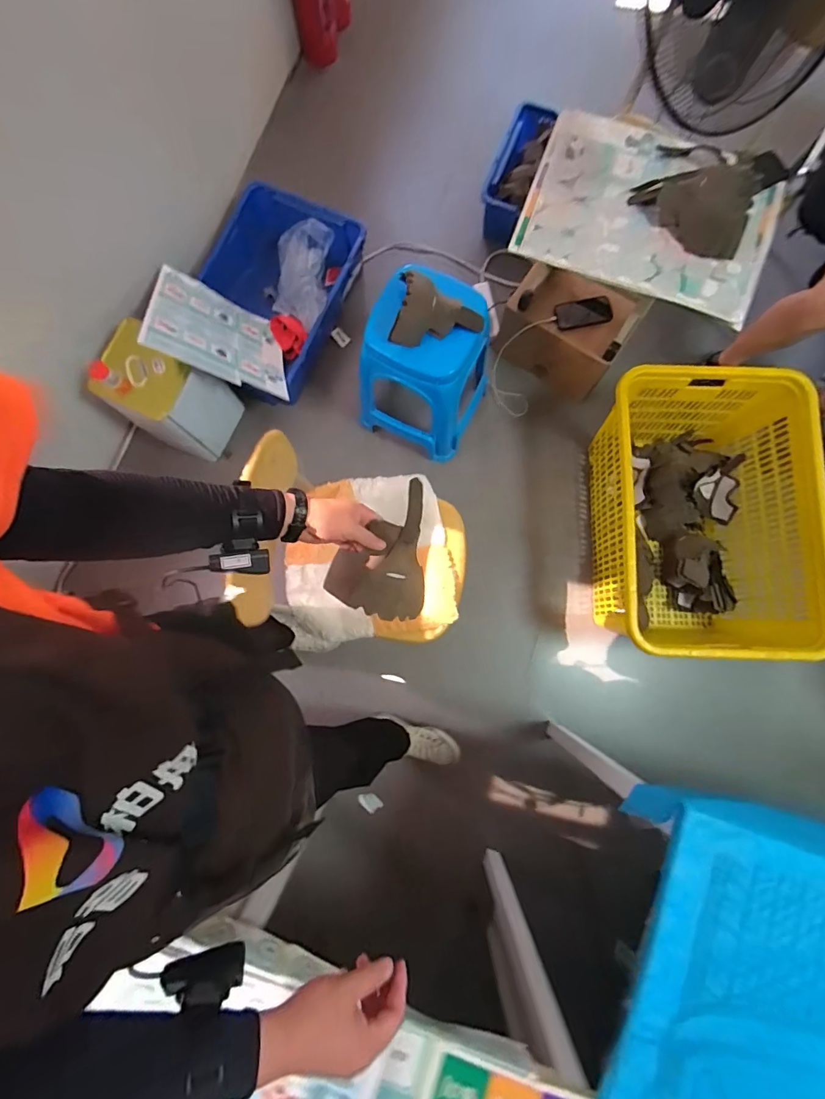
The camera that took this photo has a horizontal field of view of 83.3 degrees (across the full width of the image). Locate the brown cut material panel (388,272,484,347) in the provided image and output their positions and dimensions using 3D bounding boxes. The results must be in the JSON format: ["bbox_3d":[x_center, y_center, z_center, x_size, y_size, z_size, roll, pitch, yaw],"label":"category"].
[{"bbox_3d":[0.069,-0.613,1.209,0.235,0.111,0.157,12,83,3],"label":"brown cut material panel"}]

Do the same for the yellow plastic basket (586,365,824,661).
[{"bbox_3d":[0.841,-0.098,1.405,0.556,0.414,0.791,2,82,1],"label":"yellow plastic basket"}]

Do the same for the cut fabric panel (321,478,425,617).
[{"bbox_3d":[-0.055,0.005,0.691,0.142,0.027,0.200,-2,96,-2],"label":"cut fabric panel"}]

